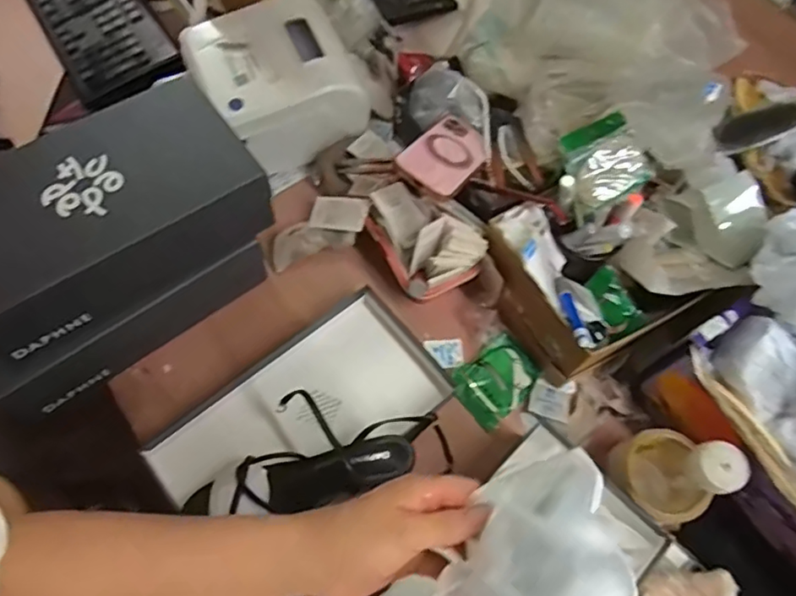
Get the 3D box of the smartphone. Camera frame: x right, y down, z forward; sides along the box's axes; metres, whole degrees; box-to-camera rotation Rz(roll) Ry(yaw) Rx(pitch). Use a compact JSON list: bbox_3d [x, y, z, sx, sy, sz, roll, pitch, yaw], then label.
[{"bbox_3d":[0.056,-0.163,0.647,0.073,0.012,0.157,36,45,2],"label":"smartphone"}]

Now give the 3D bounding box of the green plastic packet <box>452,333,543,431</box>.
[{"bbox_3d":[0.114,0.095,0.660,0.094,0.009,0.075,-36,72,-17],"label":"green plastic packet"}]

